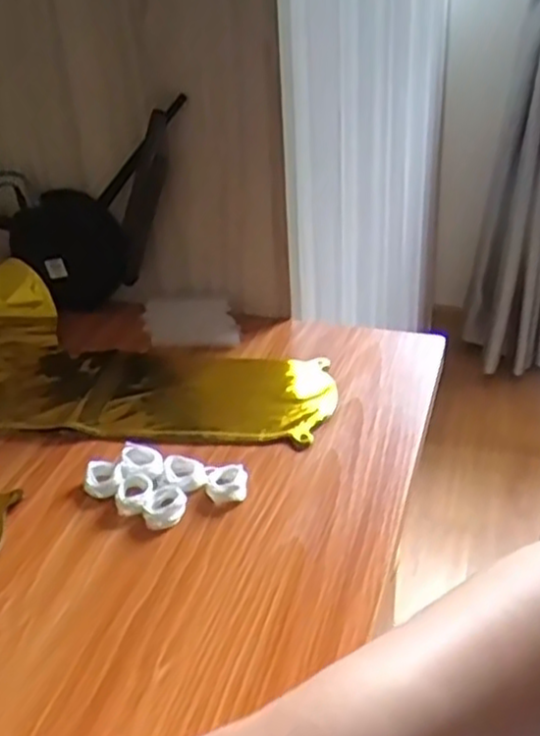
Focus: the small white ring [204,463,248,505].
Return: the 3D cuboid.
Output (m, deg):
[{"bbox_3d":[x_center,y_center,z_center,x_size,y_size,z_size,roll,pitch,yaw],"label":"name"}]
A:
[{"bbox_3d":[-0.029,0.076,0.519,0.028,0.009,0.033,-6,31,-5],"label":"small white ring"}]

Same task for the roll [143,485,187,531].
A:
[{"bbox_3d":[-0.068,0.091,0.502,0.027,0.009,0.037,-4,31,-3],"label":"roll"}]

